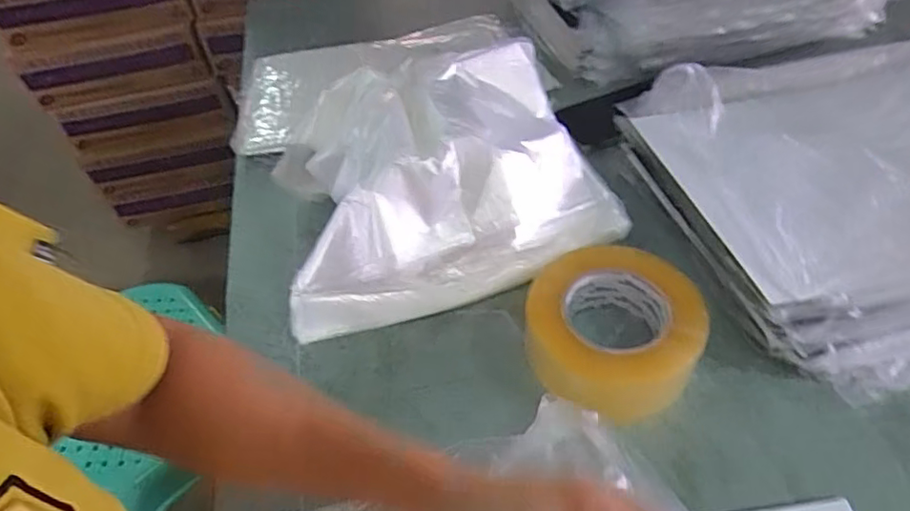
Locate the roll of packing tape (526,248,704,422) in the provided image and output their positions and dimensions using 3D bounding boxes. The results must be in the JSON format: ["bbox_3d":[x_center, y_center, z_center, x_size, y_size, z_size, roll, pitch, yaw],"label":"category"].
[{"bbox_3d":[0.120,0.057,0.468,0.130,0.059,0.129,-4,48,4],"label":"roll of packing tape"}]

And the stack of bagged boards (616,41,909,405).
[{"bbox_3d":[0.417,-0.073,0.554,0.432,0.059,0.354,-12,48,-4],"label":"stack of bagged boards"}]

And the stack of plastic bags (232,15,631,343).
[{"bbox_3d":[-0.027,-0.076,0.555,0.300,0.118,0.230,-19,49,-10],"label":"stack of plastic bags"}]

